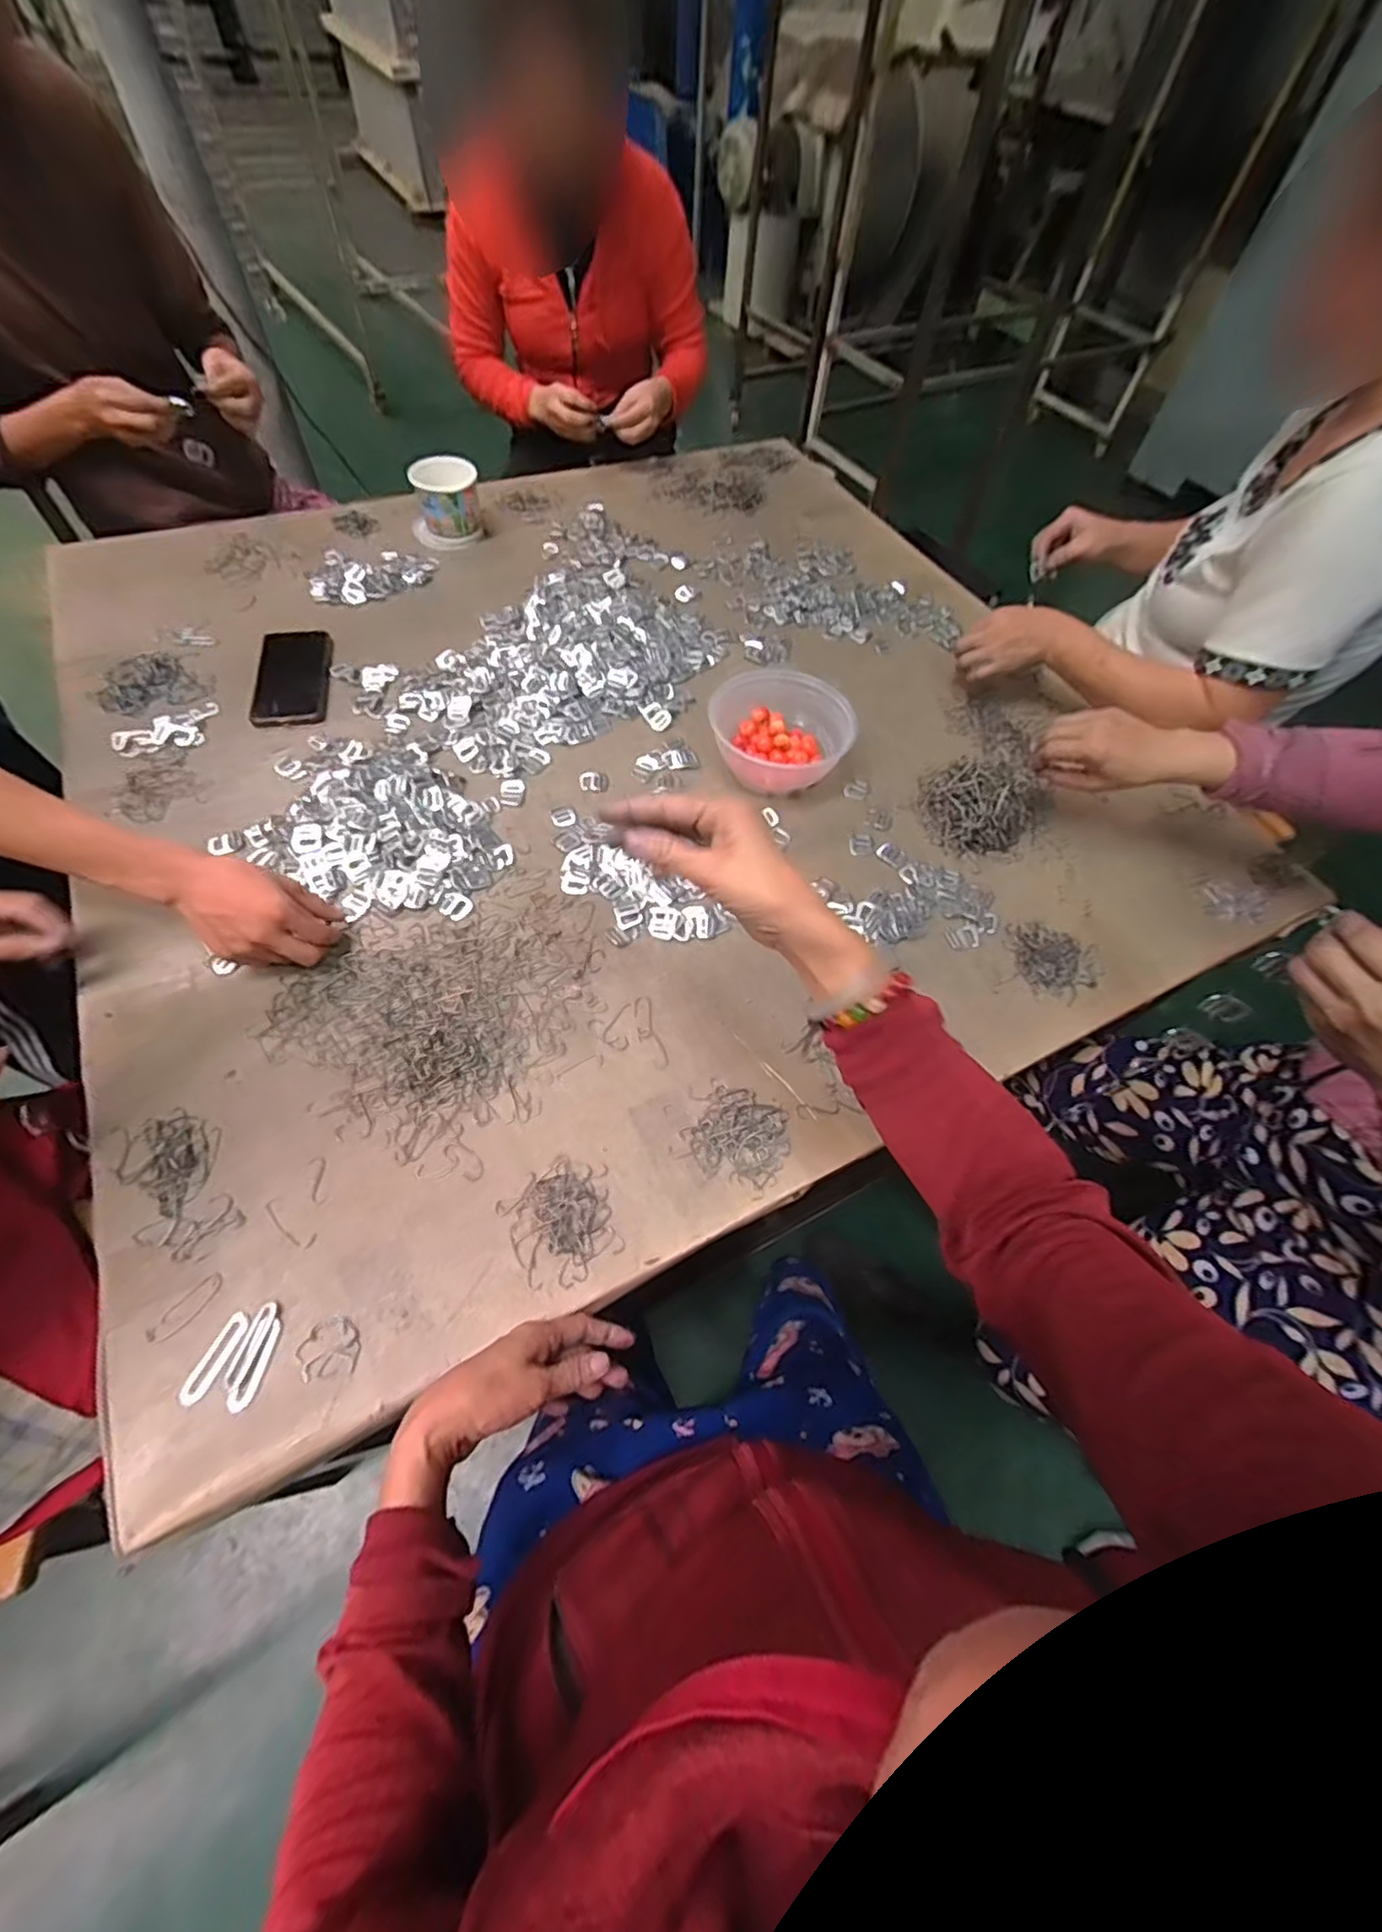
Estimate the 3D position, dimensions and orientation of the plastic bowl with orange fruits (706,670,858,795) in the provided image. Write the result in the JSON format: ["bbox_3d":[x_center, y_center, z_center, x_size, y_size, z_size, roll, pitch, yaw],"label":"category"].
[{"bbox_3d":[0.094,-0.272,0.765,0.135,0.073,0.139,2,58,-3],"label":"plastic bowl with orange fruits"}]

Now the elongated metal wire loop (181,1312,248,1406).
[{"bbox_3d":[-0.322,0.266,0.447,0.016,0.004,0.054,18,59,7],"label":"elongated metal wire loop"}]

